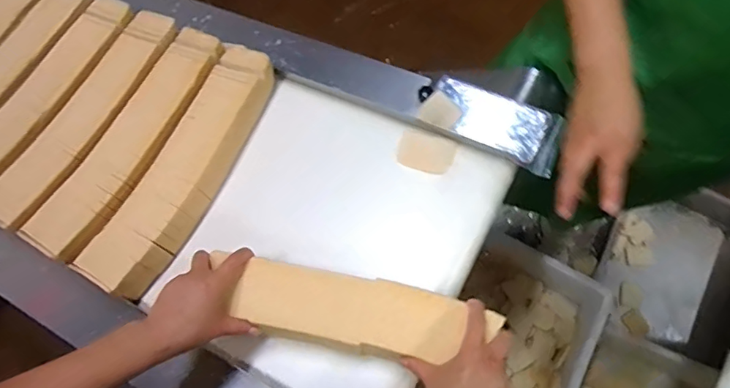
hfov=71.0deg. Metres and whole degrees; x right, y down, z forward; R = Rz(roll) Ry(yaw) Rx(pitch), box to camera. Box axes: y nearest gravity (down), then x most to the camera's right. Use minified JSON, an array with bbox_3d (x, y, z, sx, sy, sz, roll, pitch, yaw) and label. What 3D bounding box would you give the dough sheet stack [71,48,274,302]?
[{"bbox_3d":[-0.244,-0.038,0.718,0.101,0.053,0.381,24,71,10],"label":"dough sheet stack"}]

